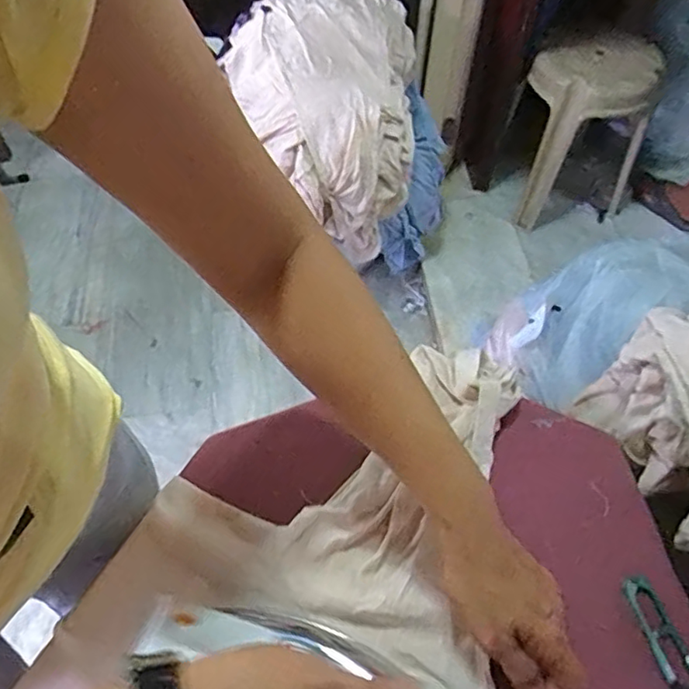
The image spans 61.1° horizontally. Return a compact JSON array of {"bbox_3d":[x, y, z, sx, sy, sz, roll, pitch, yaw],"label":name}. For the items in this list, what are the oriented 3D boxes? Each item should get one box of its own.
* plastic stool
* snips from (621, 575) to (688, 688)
[{"bbox_3d":[0.615,-0.565,1.563,0.301,0.438,0.250,10,58,6],"label":"plastic stool"},{"bbox_3d":[0.229,0.216,0.412,0.023,0.015,0.100,-13,59,-8],"label":"snips"}]

